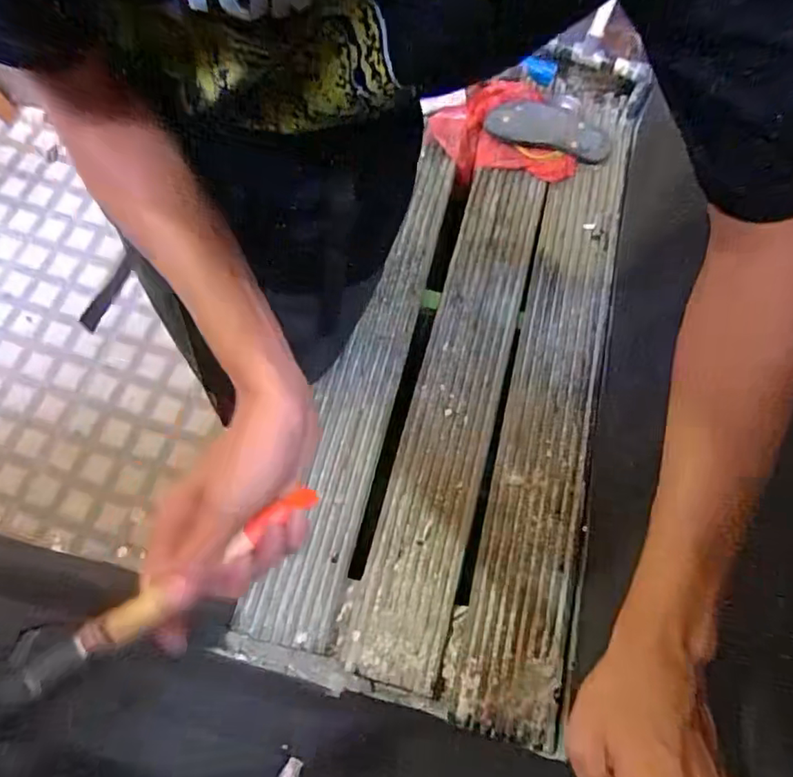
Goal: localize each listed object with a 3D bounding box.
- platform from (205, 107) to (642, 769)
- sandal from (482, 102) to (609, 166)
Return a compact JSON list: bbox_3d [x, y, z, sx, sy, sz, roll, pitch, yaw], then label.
[{"bbox_3d":[0.102,-0.008,0.869,0.435,0.068,0.945,15,69,-1],"label":"platform"},{"bbox_3d":[0.292,-0.495,1.002,0.237,0.033,0.093,21,69,2],"label":"sandal"}]

